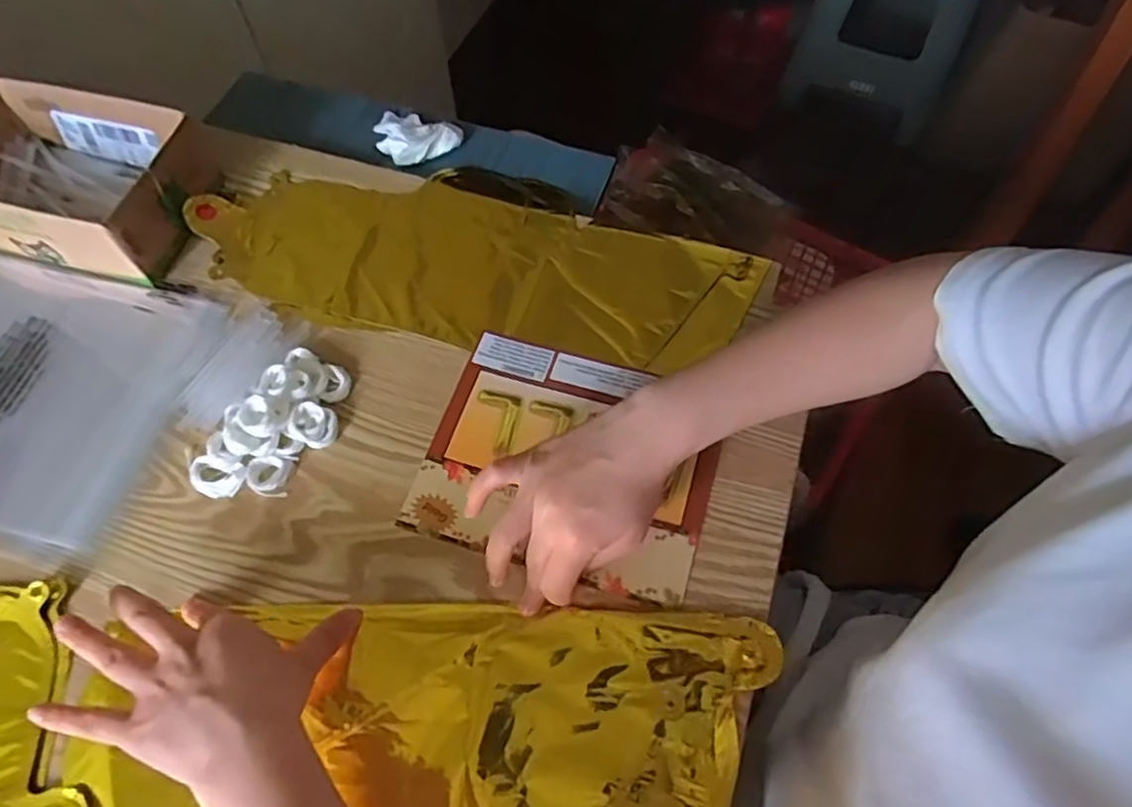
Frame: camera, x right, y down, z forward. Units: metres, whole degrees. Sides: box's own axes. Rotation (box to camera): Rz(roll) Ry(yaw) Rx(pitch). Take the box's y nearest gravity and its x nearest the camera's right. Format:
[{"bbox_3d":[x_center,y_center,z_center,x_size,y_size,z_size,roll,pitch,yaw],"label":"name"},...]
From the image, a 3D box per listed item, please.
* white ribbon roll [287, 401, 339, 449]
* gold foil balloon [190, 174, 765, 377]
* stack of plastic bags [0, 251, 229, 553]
[{"bbox_3d":[-0.176,0.016,0.471,0.031,0.015,0.027,16,63,9],"label":"white ribbon roll"},{"bbox_3d":[-0.076,-0.117,0.541,0.437,0.014,0.149,13,62,8],"label":"gold foil balloon"},{"bbox_3d":[-0.408,-0.015,0.505,0.246,0.018,0.204,12,62,7],"label":"stack of plastic bags"}]

